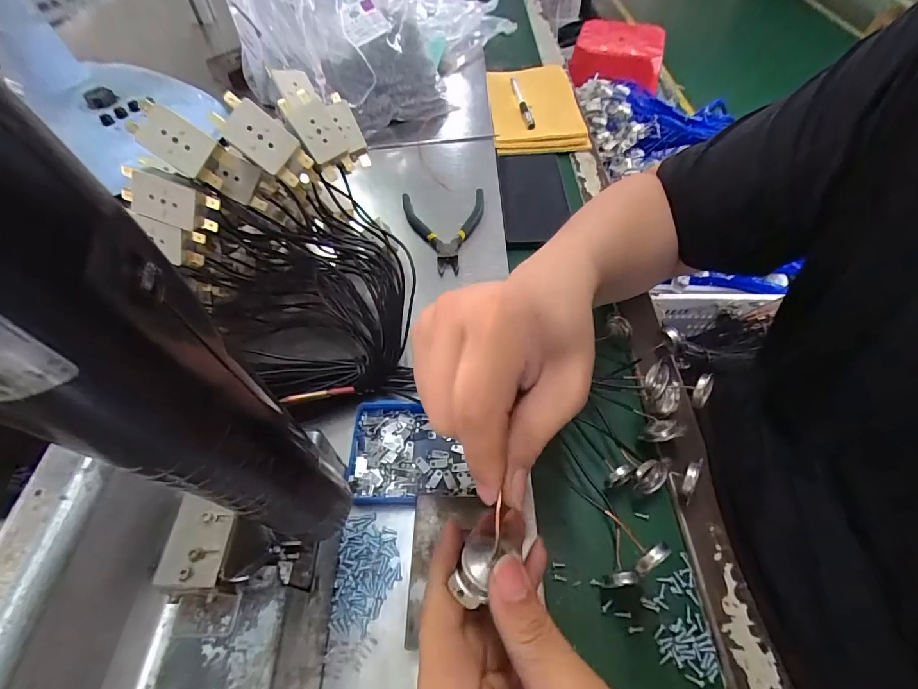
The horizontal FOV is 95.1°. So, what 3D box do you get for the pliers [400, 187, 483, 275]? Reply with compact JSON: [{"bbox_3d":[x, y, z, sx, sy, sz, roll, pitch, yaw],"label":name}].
[{"bbox_3d":[-0.012,-0.120,0.433,0.087,0.017,0.116,-5,55,-3],"label":"pliers"}]

